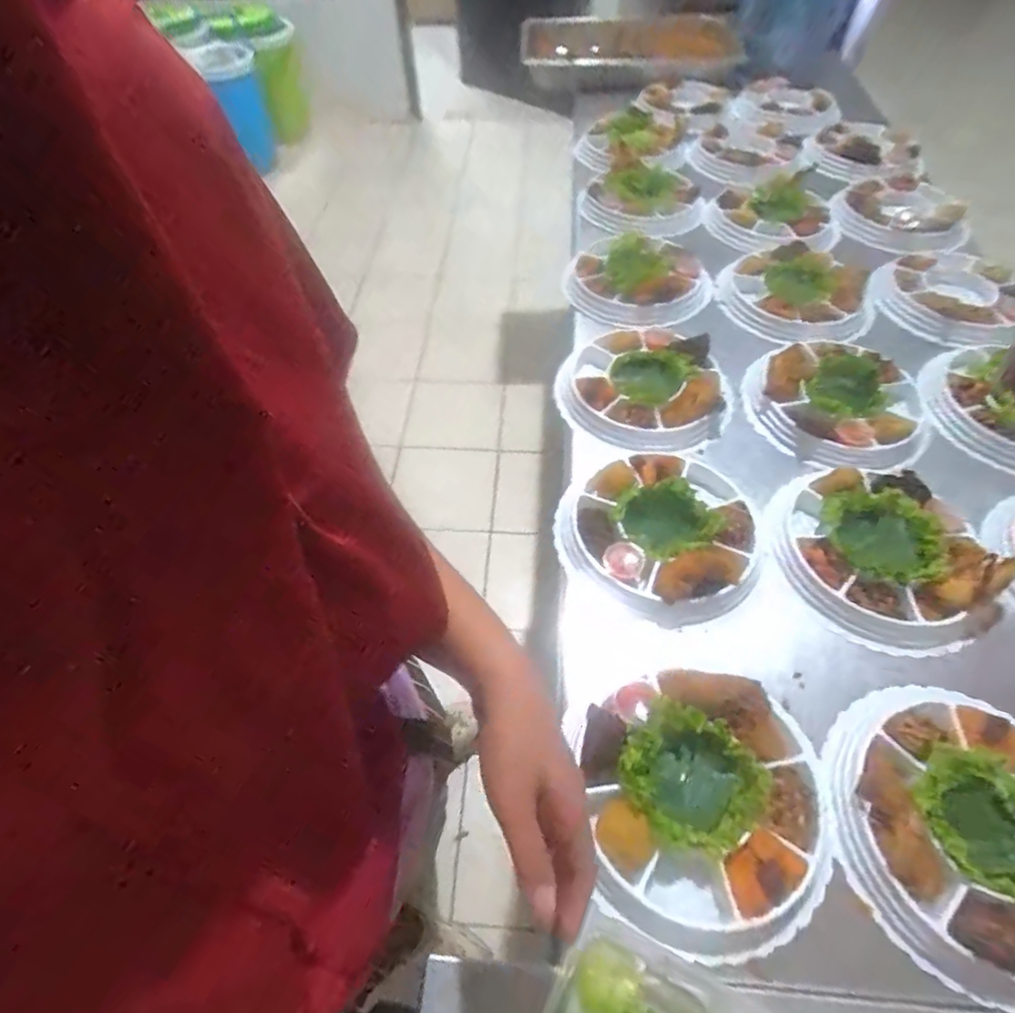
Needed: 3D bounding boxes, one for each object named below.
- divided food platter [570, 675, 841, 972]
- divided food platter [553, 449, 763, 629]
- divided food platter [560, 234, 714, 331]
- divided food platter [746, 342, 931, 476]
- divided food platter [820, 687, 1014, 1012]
[{"bbox_3d":[0.162,0.235,0.482,0.191,0.057,0.197,-1,53,1],"label":"divided food platter"},{"bbox_3d":[0.164,0.019,0.646,0.220,0.045,0.220,-1,53,1],"label":"divided food platter"},{"bbox_3d":[0.195,-0.349,0.925,0.220,0.047,0.211,-1,53,1],"label":"divided food platter"},{"bbox_3d":[0.413,-0.134,0.763,0.218,0.047,0.210,-1,53,1],"label":"divided food platter"},{"bbox_3d":[0.366,0.249,0.471,0.208,0.042,0.208,-1,53,1],"label":"divided food platter"}]

